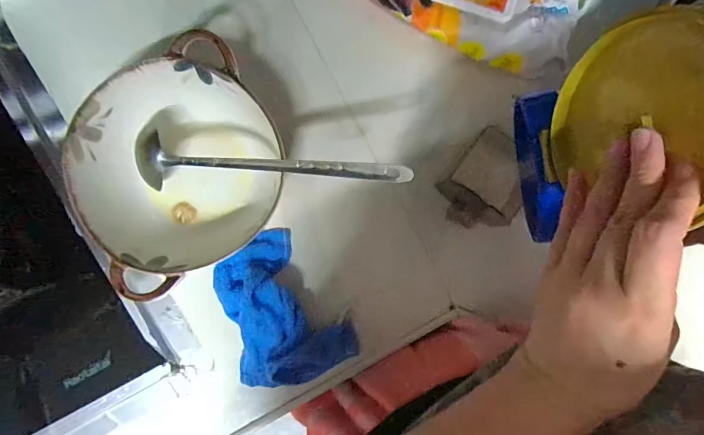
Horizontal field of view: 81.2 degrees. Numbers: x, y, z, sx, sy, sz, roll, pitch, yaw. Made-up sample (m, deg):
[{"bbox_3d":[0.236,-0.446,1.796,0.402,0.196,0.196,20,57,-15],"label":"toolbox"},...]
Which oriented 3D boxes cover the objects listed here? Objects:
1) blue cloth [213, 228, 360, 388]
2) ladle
[{"bbox_3d":[-0.082,0.106,0.449,0.118,0.051,0.163,-27,92,-4],"label":"blue cloth"},{"bbox_3d":[-0.079,-0.049,0.381,0.259,0.052,0.047,3,90,-4],"label":"ladle"}]

